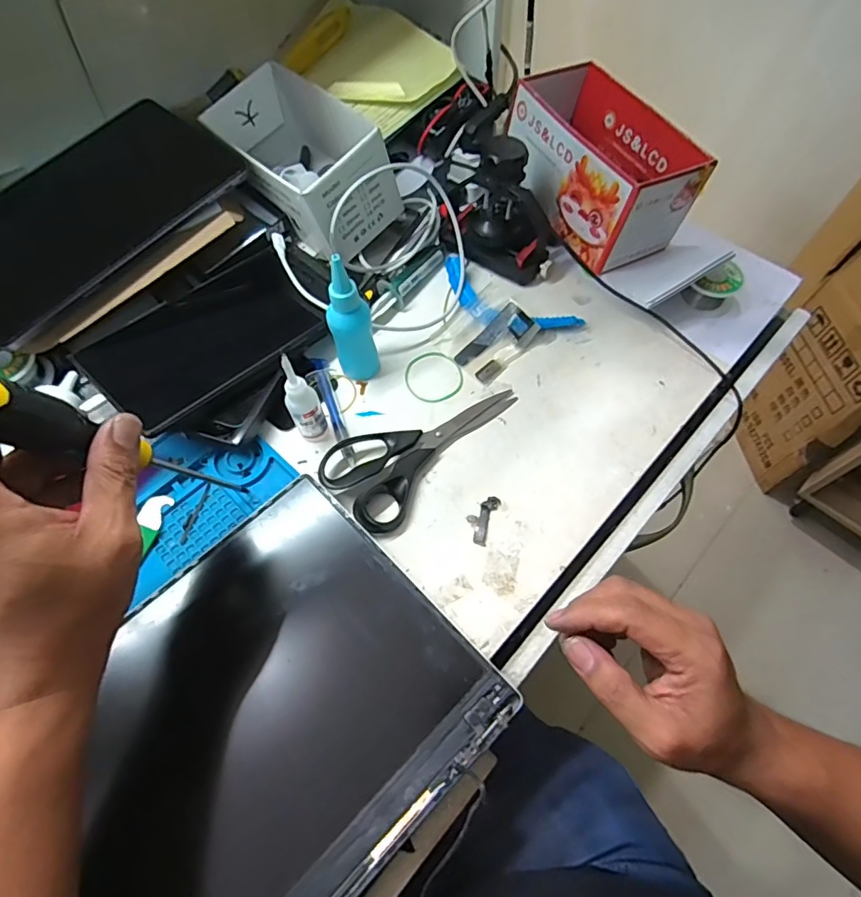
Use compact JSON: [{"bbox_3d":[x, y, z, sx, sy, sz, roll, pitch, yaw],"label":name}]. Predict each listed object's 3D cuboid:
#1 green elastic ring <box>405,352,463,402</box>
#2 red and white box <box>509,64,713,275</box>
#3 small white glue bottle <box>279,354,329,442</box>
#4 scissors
[{"bbox_3d":[0.003,-0.065,0.464,0.051,0.004,0.053,0,62,1],"label":"green elastic ring"},{"bbox_3d":[0.153,-0.284,0.514,0.106,0.106,0.213,-25,64,-11],"label":"red and white box"},{"bbox_3d":[-0.098,-0.036,0.397,0.024,0.087,0.021,-22,63,-10],"label":"small white glue bottle"},{"bbox_3d":[-0.007,-0.010,0.426,0.168,0.015,0.080,-40,68,-19],"label":"scissors"}]

